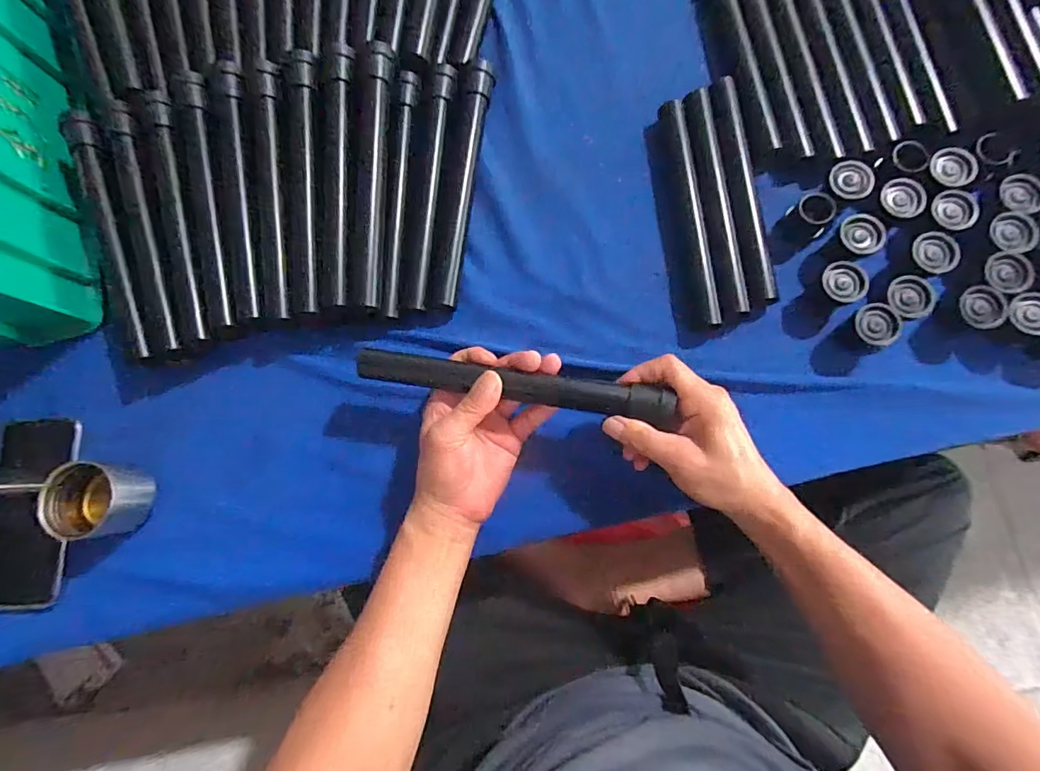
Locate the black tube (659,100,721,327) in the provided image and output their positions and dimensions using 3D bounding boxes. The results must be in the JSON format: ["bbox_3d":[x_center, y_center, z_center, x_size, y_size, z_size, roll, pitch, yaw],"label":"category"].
[{"bbox_3d":[0.156,-0.161,0.436,0.017,0.020,0.220,-8,79,3],"label":"black tube"}]

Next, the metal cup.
[{"bbox_3d":[-0.355,0.097,0.408,0.061,0.048,0.062,-1,80,4],"label":"metal cup"}]

